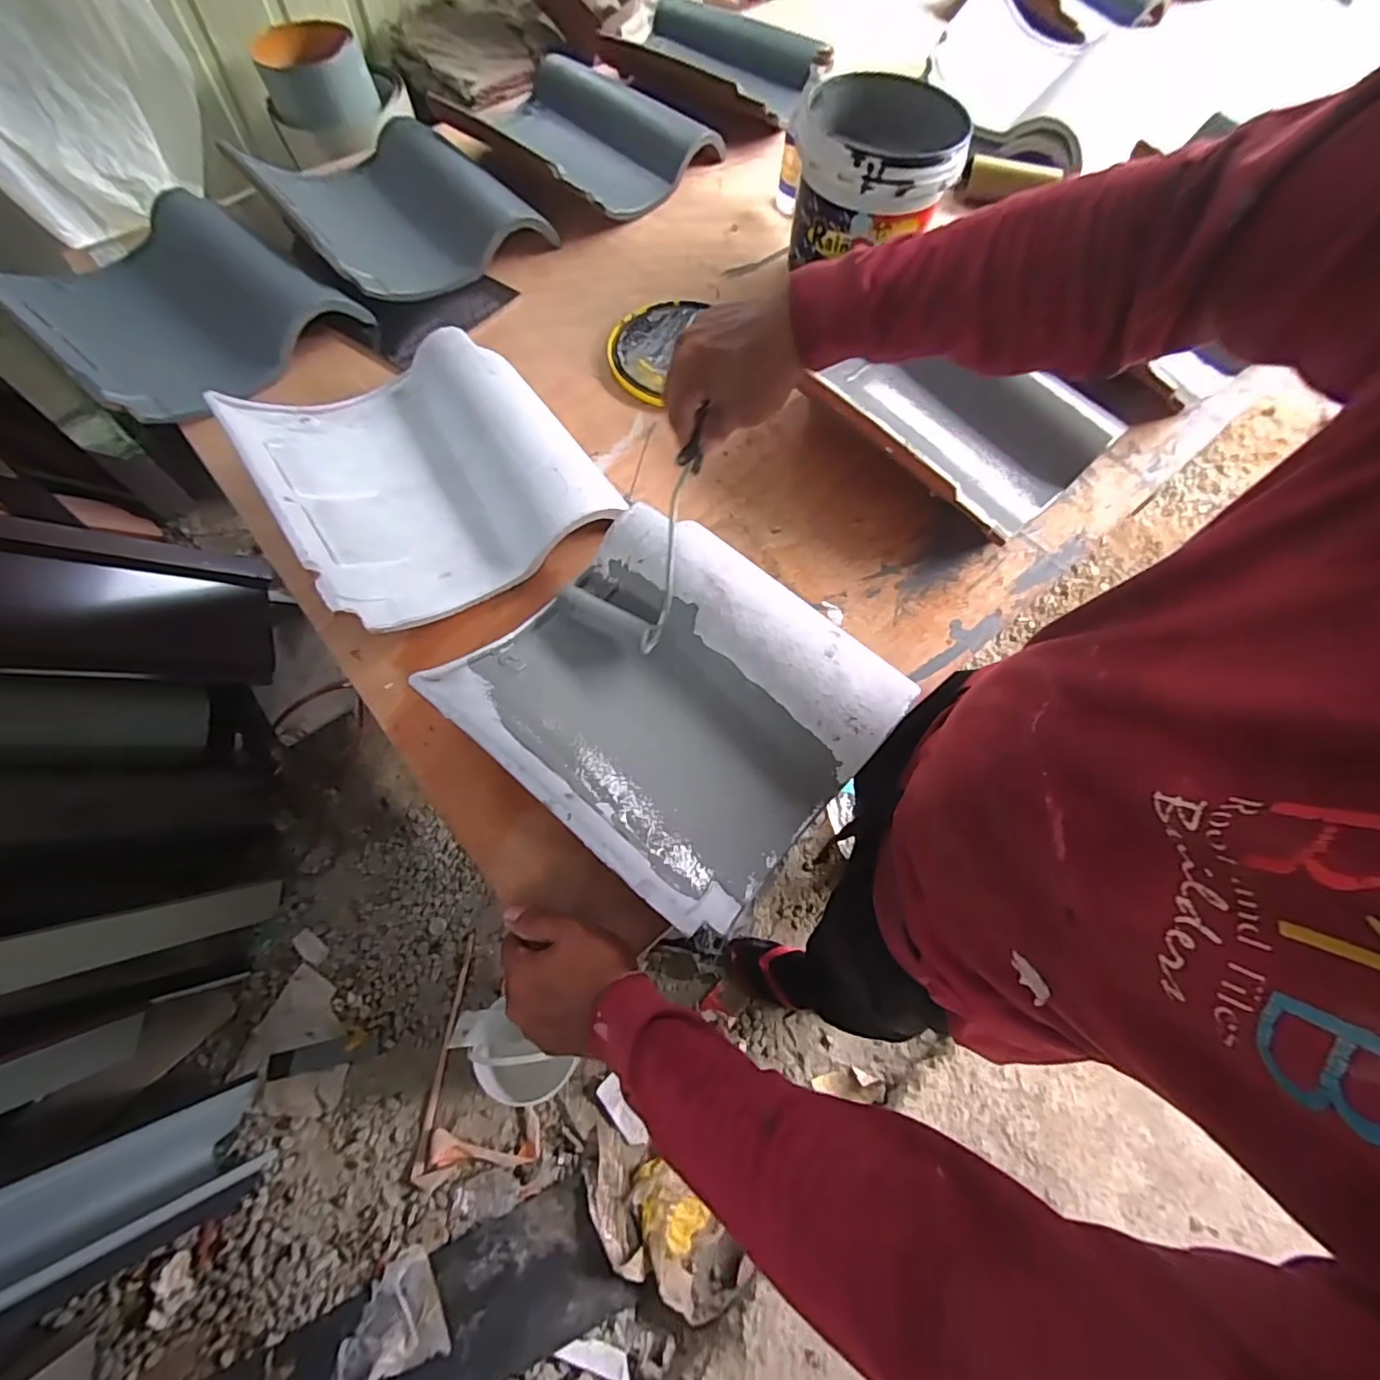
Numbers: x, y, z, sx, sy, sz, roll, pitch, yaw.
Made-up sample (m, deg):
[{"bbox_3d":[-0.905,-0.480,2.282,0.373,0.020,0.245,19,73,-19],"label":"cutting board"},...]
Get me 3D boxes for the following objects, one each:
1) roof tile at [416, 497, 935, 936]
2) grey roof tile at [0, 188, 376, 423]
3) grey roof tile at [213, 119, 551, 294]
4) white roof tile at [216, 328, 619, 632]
[{"bbox_3d":[-0.013,0.006,0.514,0.313,0.078,0.287,37,66,16],"label":"roof tile"},{"bbox_3d":[-0.638,-0.484,0.721,0.340,0.072,0.294,36,66,16],"label":"grey roof tile"},{"bbox_3d":[-0.422,-0.683,0.823,0.286,0.077,0.357,-38,69,-20],"label":"grey roof tile"},{"bbox_3d":[-0.272,-0.239,0.618,0.304,0.067,0.322,-32,67,-18],"label":"white roof tile"}]

